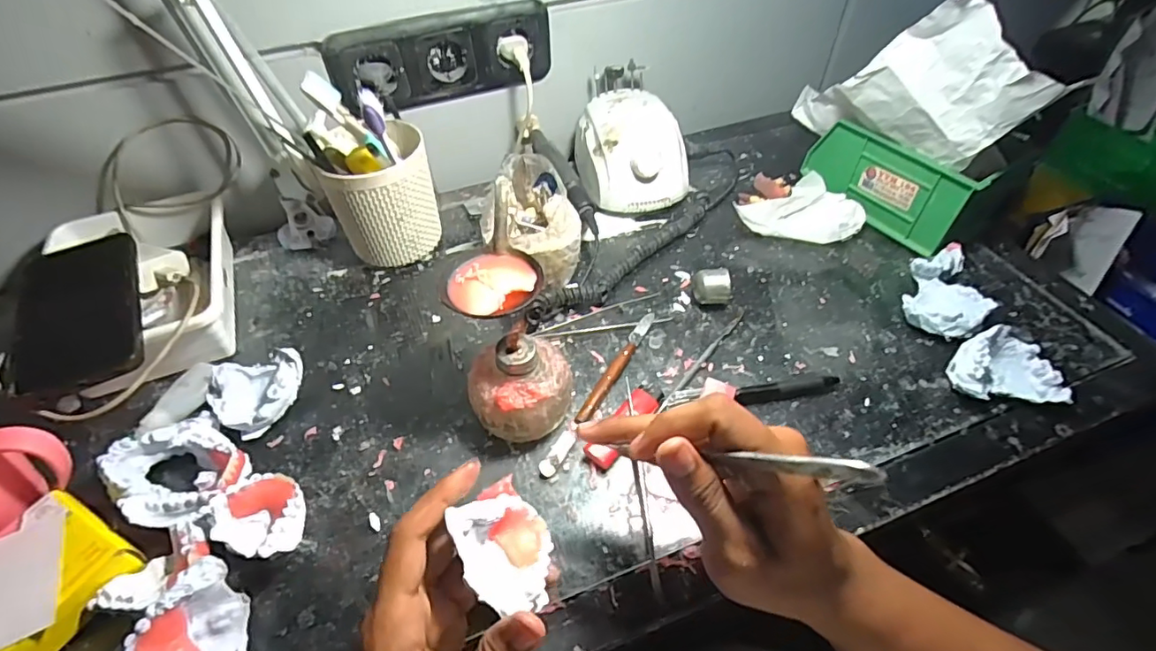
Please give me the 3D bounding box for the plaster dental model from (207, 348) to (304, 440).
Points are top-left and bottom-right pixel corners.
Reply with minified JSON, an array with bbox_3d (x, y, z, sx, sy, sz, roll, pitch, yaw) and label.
[{"bbox_3d":[-0.250,0.048,0.428,0.061,0.035,0.066,0,49,0],"label":"plaster dental model"}]

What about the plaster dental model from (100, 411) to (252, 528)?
[{"bbox_3d":[-0.275,0.103,0.378,0.086,0.034,0.070,33,57,26],"label":"plaster dental model"}]

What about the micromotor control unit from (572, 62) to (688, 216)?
[{"bbox_3d":[0.054,-0.199,0.597,0.106,0.091,0.156,-12,50,-10],"label":"micromotor control unit"}]

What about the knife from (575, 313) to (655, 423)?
[{"bbox_3d":[0.033,0.033,0.449,0.013,0.013,0.123,23,53,19],"label":"knife"}]

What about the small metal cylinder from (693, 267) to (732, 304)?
[{"bbox_3d":[0.121,-0.034,0.491,0.030,0.033,0.025,3,50,3],"label":"small metal cylinder"}]

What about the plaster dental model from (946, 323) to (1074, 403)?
[{"bbox_3d":[0.330,0.034,0.424,0.073,0.040,0.053,4,50,4],"label":"plaster dental model"}]

